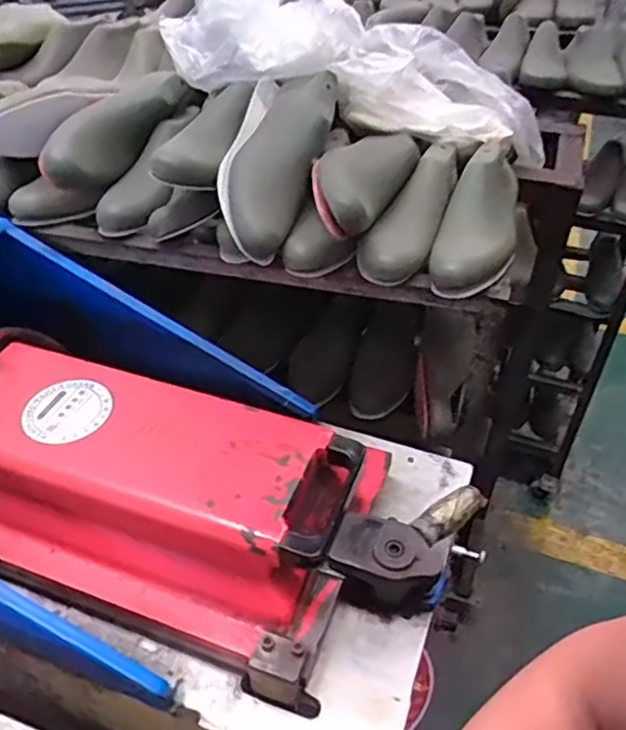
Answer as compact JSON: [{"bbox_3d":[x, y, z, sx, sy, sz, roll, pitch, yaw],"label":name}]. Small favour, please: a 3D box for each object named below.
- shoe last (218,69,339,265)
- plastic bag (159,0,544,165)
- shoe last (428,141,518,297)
[{"bbox_3d":[-0.047,-0.258,0.816,0.112,0.074,0.276,12,69,9],"label":"shoe last"},{"bbox_3d":[0.077,-0.412,0.909,0.555,0.158,0.164,14,41,-9],"label":"plastic bag"},{"bbox_3d":[0.220,-0.197,0.830,0.089,0.083,0.284,18,56,15],"label":"shoe last"}]

